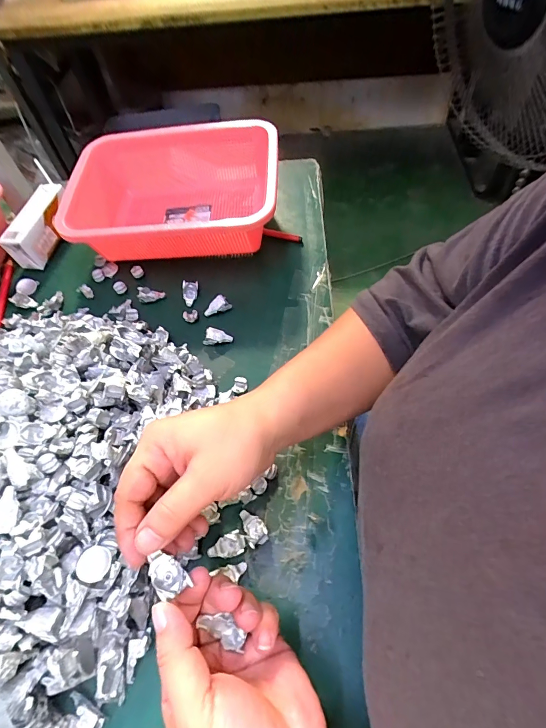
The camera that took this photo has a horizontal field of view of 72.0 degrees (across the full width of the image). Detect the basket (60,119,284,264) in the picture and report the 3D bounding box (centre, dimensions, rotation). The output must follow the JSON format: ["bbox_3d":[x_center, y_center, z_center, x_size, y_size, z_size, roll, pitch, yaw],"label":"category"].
[{"bbox_3d":[-0.121,-0.218,0.491,0.260,0.104,0.194,3,59,6],"label":"basket"}]

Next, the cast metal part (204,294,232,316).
[{"bbox_3d":[-0.066,-0.068,0.448,0.031,0.013,0.019,-38,63,-18],"label":"cast metal part"}]

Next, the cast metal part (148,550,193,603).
[{"bbox_3d":[-0.062,0.122,0.218,0.024,0.011,0.017,36,67,23],"label":"cast metal part"}]

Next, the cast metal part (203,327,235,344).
[{"bbox_3d":[-0.062,-0.029,0.424,0.030,0.014,0.018,12,60,11],"label":"cast metal part"}]

